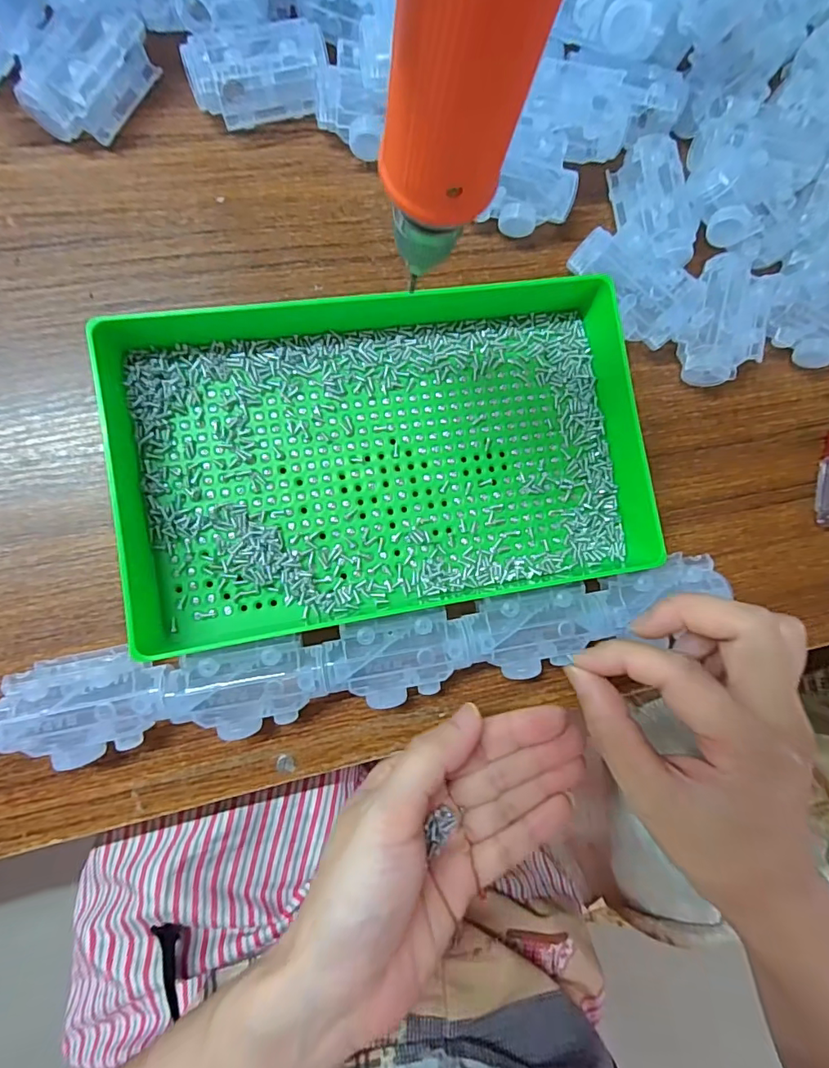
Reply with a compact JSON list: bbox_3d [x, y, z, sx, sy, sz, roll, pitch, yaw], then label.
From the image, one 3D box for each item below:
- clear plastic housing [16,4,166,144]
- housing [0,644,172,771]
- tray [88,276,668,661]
[{"bbox_3d":[-0.159,-0.223,0.237,0.033,0.031,0.063,30,83,-5],"label":"clear plastic housing"},{"bbox_3d":[-0.145,0.077,0.219,0.067,0.028,0.048,-11,88,-9],"label":"housing"},{"bbox_3d":[-0.009,-0.042,0.243,0.250,0.036,0.161,-9,88,-8],"label":"tray"}]

